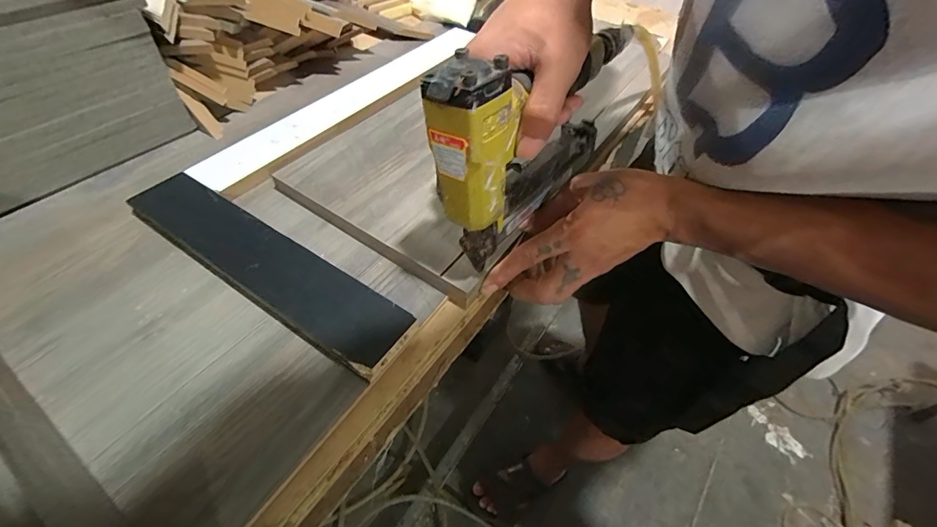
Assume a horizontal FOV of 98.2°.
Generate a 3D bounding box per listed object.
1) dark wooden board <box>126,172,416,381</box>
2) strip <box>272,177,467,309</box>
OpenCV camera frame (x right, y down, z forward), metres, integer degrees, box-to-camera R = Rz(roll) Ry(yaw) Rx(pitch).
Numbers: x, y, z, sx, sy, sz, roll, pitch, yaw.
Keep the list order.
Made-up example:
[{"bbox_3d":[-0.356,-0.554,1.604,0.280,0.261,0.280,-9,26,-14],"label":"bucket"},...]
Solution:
[{"bbox_3d":[-0.169,-0.003,0.330,0.279,0.016,0.055,29,54,18],"label":"dark wooden board"},{"bbox_3d":[-0.098,-0.028,0.359,0.235,0.016,0.006,31,55,19],"label":"strip"}]

